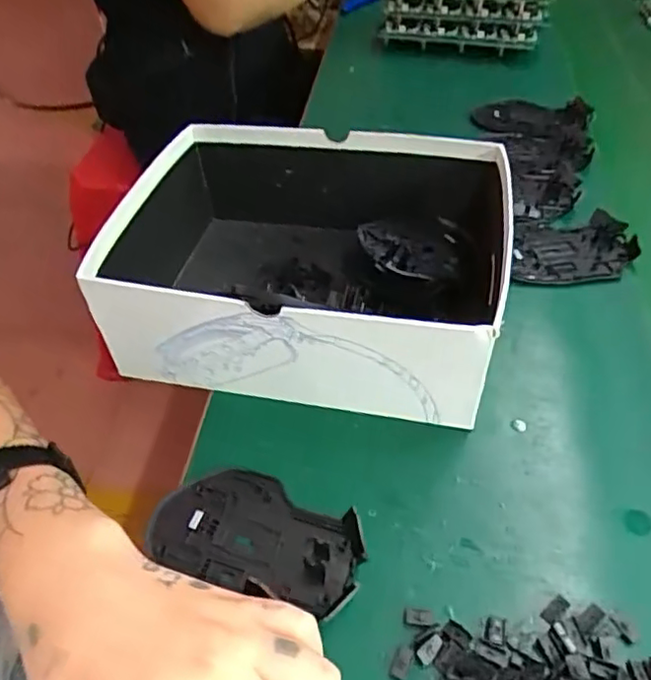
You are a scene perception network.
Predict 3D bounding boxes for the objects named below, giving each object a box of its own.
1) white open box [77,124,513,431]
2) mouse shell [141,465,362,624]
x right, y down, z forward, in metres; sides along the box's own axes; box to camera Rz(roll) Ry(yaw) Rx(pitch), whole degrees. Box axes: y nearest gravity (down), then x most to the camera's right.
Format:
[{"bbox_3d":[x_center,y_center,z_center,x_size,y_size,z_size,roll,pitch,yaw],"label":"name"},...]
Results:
[{"bbox_3d":[-0.018,-0.062,0.423,0.265,0.086,0.195,10,48,9],"label":"white open box"},{"bbox_3d":[-0.037,0.103,0.328,0.115,0.020,0.061,15,49,14],"label":"mouse shell"}]

